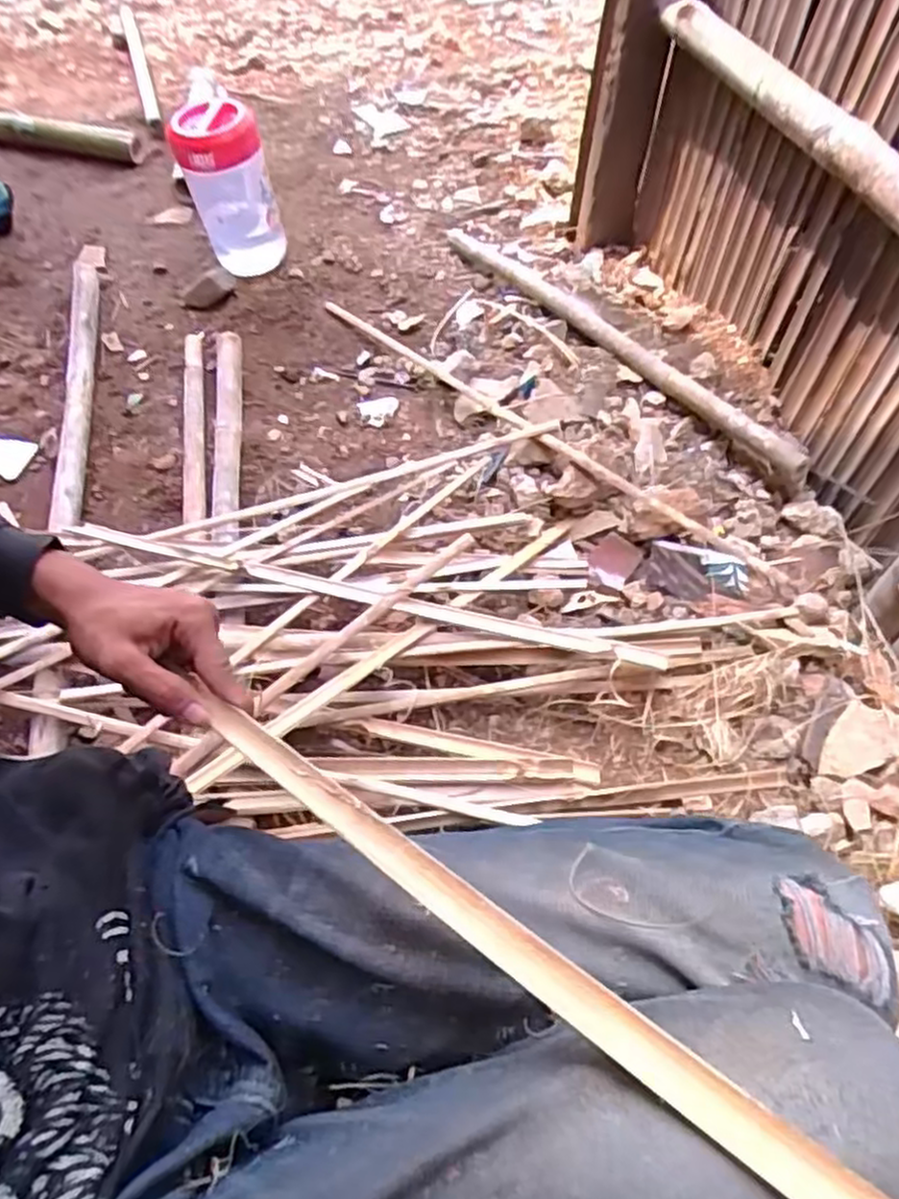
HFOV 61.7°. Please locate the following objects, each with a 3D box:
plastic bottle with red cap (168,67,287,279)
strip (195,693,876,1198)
[{"bbox_3d":[-0.425,-0.798,1.440,0.161,0.312,0.143,-15,56,-12],"label":"plastic bottle with red cap"},{"bbox_3d":[0.043,0.167,0.337,0.497,0.008,0.023,25,66,35],"label":"strip"}]

